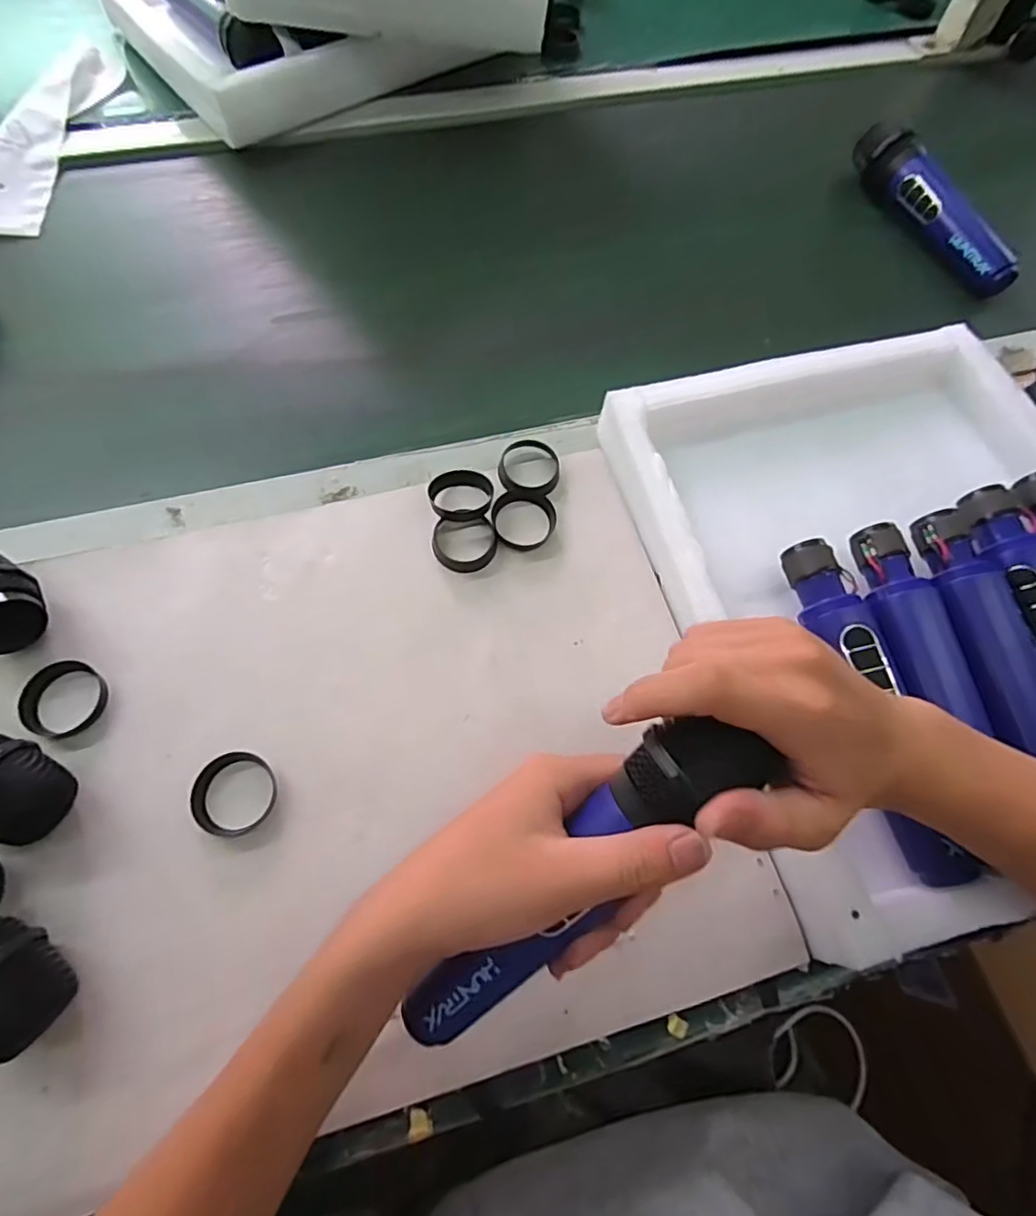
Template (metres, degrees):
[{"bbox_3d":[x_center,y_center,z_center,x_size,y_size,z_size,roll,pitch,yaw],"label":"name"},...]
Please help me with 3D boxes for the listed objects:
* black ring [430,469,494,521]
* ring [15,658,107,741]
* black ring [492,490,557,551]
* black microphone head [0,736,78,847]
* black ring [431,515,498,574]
[{"bbox_3d":[-0.038,-0.077,0.407,0.043,0.008,0.035,-10,67,-7],"label":"black ring"},{"bbox_3d":[-0.266,0.053,0.349,0.042,0.016,0.044,1,66,-2],"label":"ring"},{"bbox_3d":[0.004,-0.061,0.407,0.043,0.009,0.046,1,66,-2],"label":"black ring"},{"bbox_3d":[-0.269,0.093,0.310,0.054,0.049,0.045,16,67,4],"label":"black microphone head"},{"bbox_3d":[-0.035,-0.041,0.395,0.043,0.007,0.038,-1,67,-3],"label":"black ring"}]

